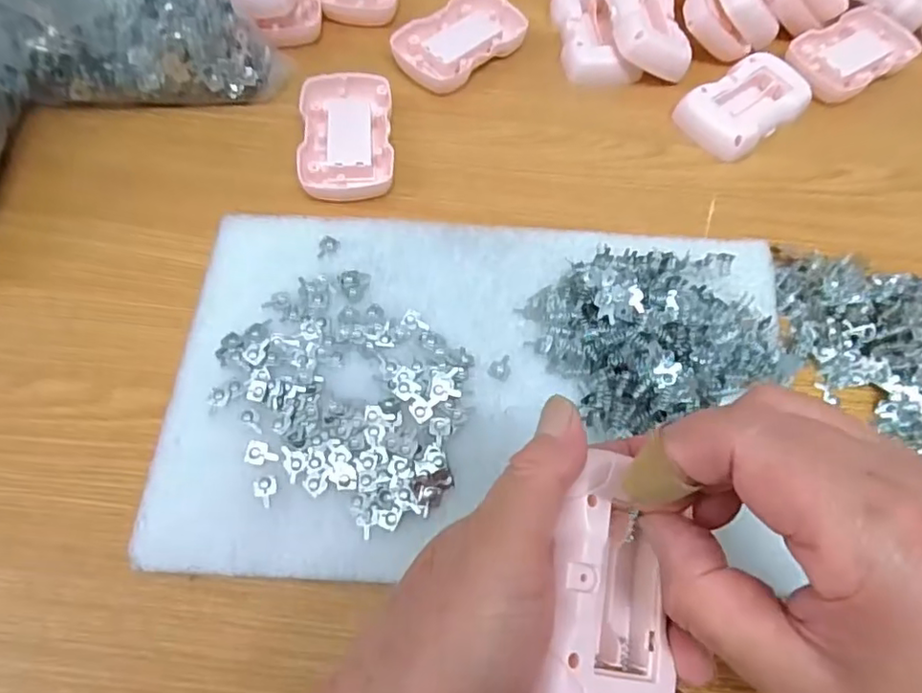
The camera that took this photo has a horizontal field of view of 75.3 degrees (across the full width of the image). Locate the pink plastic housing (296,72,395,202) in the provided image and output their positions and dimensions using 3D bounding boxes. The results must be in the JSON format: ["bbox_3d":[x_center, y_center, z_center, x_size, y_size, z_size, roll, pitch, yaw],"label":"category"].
[{"bbox_3d":[-0.069,-0.129,0.362,0.054,0.010,0.091,-3,67,-4],"label":"pink plastic housing"}]

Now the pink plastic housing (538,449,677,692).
[{"bbox_3d":[0.049,0.080,0.201,0.046,0.018,0.081,22,67,-20],"label":"pink plastic housing"}]

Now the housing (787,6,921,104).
[{"bbox_3d":[0.269,-0.203,0.415,0.090,0.010,0.055,-31,72,-15],"label":"housing"}]

